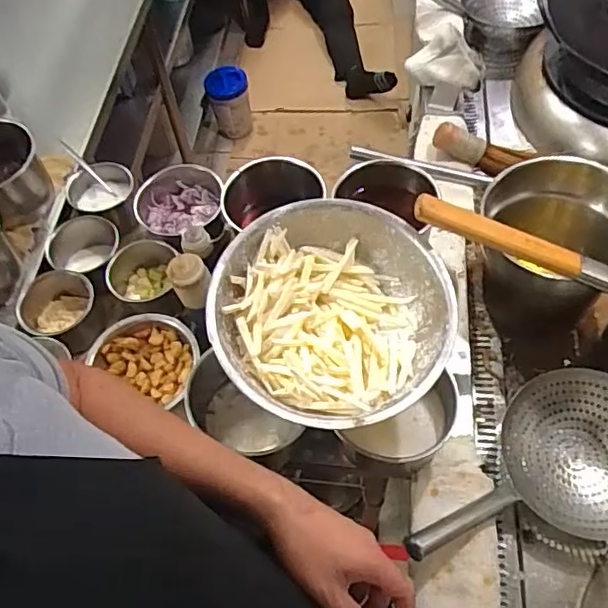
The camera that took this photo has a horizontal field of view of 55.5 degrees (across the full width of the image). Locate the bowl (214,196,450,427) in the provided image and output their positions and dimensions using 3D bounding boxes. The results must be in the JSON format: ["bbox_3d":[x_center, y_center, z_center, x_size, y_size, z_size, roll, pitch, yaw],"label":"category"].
[{"bbox_3d":[0.038,0.016,0.739,0.281,0.101,0.289,-2,59,3],"label":"bowl"}]

